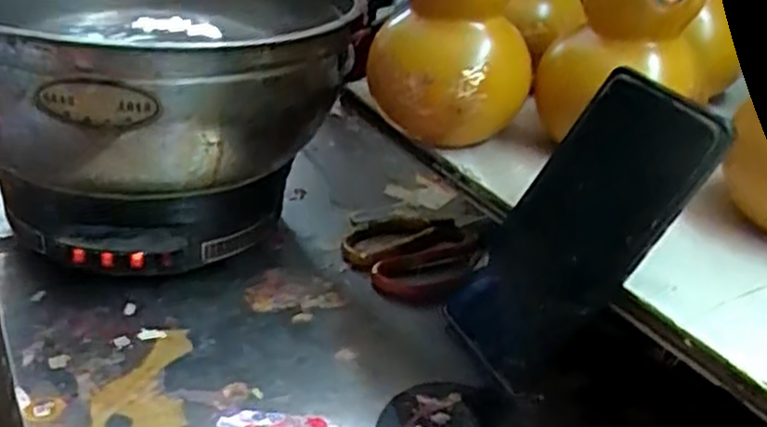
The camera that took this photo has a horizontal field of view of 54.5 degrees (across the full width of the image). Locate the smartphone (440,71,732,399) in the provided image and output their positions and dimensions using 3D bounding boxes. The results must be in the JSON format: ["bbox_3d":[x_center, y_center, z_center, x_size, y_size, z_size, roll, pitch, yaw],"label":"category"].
[{"bbox_3d":[0.095,0.009,0.374,0.011,0.161,0.075,18,23,-41],"label":"smartphone"}]

